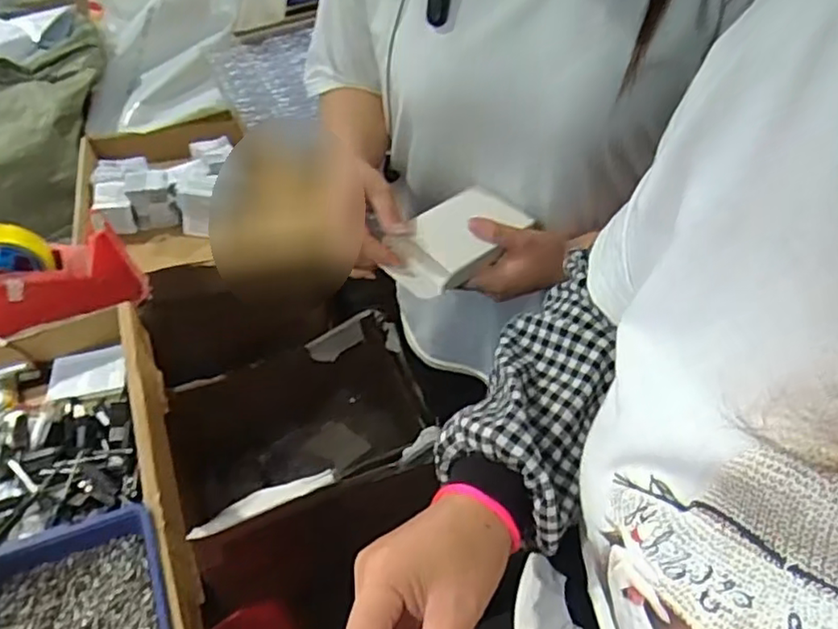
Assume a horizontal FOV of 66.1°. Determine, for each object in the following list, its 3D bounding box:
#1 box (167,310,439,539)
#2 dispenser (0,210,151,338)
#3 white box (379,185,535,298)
[{"bbox_3d":[-0.214,0.257,1.164,0.432,0.305,0.292,-17,51,-15],"label":"box"},{"bbox_3d":[-0.388,-0.037,0.631,0.202,0.100,0.071,-20,52,-18],"label":"dispenser"},{"bbox_3d":[0.031,-0.068,0.555,0.065,0.027,0.129,37,58,27],"label":"white box"}]

